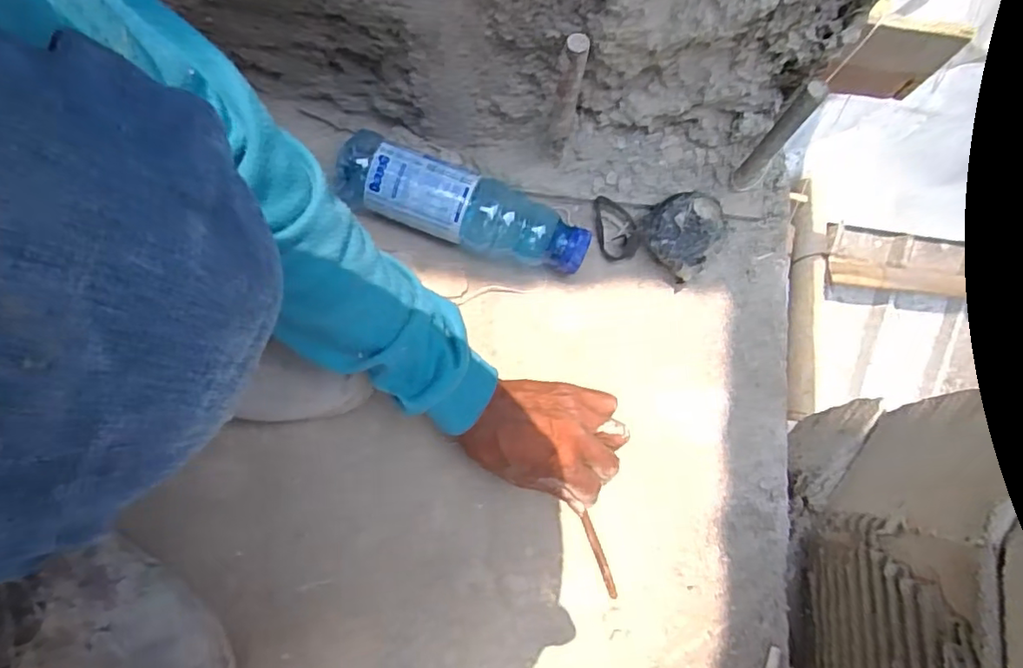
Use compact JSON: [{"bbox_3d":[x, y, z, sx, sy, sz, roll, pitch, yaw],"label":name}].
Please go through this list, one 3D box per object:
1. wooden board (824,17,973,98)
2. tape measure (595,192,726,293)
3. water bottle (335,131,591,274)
[{"bbox_3d":[0.374,-0.270,0.595,0.100,0.115,0.013,6,78,0],"label":"wooden board"},{"bbox_3d":[0.123,-0.092,0.516,0.103,0.056,0.062,27,79,4],"label":"tape measure"},{"bbox_3d":[-0.038,-0.106,0.513,0.211,0.070,0.060,16,78,2],"label":"water bottle"}]

